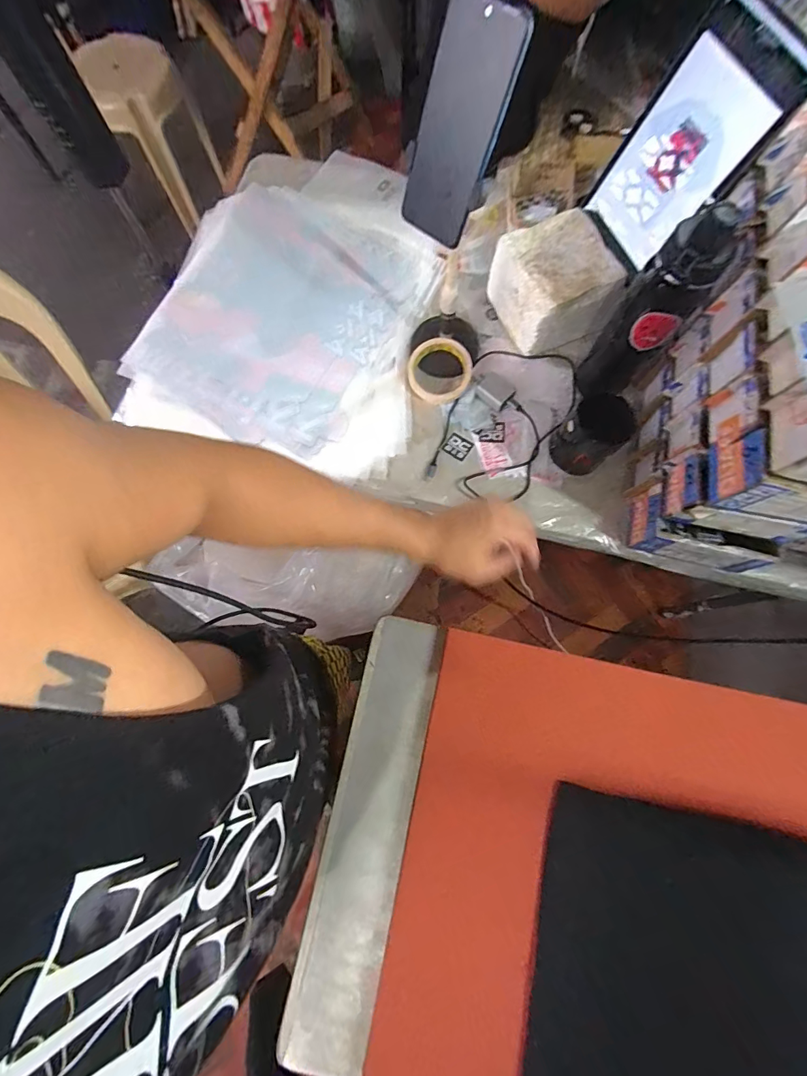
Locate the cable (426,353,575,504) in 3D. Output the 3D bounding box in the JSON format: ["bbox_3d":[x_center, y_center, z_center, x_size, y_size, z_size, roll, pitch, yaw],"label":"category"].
[{"bbox_3d":[0.158,-0.184,0.670,0.165,0.022,0.284,26,77,6],"label":"cable"}]

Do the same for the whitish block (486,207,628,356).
[{"bbox_3d":[0.222,-0.384,0.672,0.129,0.111,0.144,-24,77,-6],"label":"whitish block"}]

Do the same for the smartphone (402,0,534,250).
[{"bbox_3d":[0.049,-0.373,0.409,0.072,0.170,0.010,27,56,0],"label":"smartphone"}]

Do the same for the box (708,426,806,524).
[{"bbox_3d":[0.397,-0.055,0.433,0.148,0.078,0.064,14,76,3],"label":"box"}]

